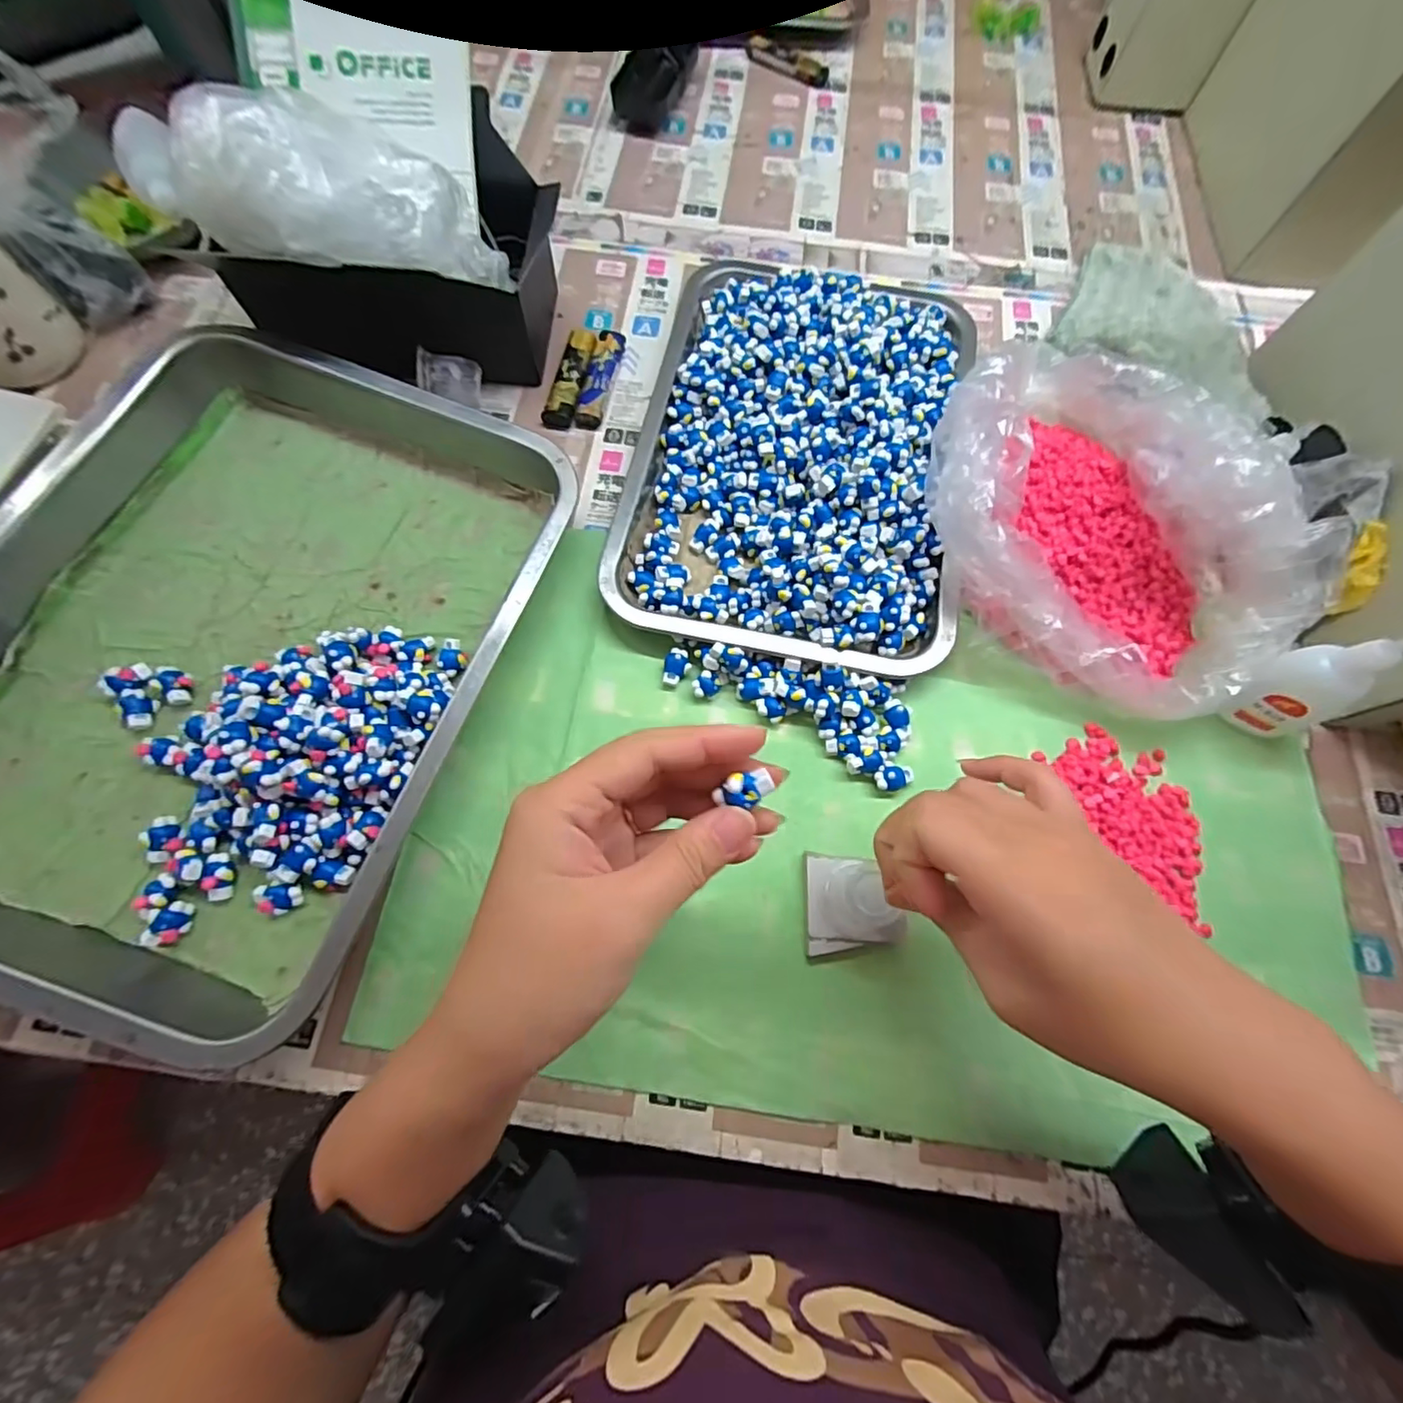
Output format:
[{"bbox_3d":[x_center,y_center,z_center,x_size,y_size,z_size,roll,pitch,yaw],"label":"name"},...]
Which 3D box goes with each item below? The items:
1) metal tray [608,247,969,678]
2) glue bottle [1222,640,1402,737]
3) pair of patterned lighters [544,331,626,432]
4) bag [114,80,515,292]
[{"bbox_3d":[0.064,-0.172,0.384,0.206,0.040,0.300,11,70,2],"label":"metal tray"},{"bbox_3d":[0.316,-0.008,0.305,0.030,0.087,0.037,-15,71,-7],"label":"glue bottle"},{"bbox_3d":[-0.082,-0.229,0.418,0.039,0.013,0.084,11,70,2],"label":"pair of patterned lighters"},{"bbox_3d":[-0.205,-0.290,0.340,0.179,0.066,0.079,2,69,-17],"label":"bag"}]

